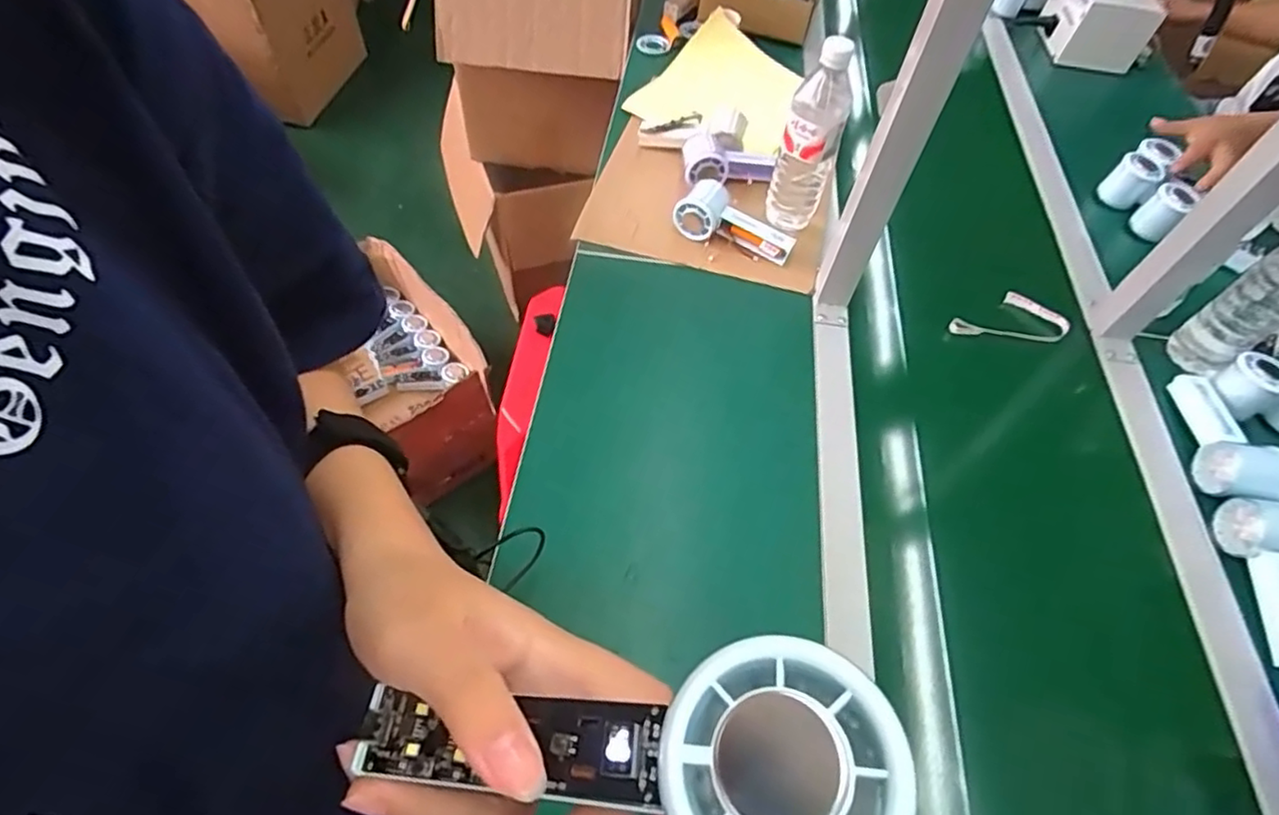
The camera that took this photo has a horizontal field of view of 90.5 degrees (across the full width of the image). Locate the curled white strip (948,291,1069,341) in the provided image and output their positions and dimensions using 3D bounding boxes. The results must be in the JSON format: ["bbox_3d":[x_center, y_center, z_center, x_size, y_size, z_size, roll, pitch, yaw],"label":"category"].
[{"bbox_3d":[0.441,-0.096,0.758,0.123,0.018,0.082,-26,61,-19],"label":"curled white strip"}]

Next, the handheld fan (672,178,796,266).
[{"bbox_3d":[0.119,-0.222,0.793,0.144,0.052,0.076,28,59,15],"label":"handheld fan"}]

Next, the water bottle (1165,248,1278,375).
[{"bbox_3d":[0.672,-0.120,0.674,0.067,0.210,0.065,-24,61,-18],"label":"water bottle"}]

